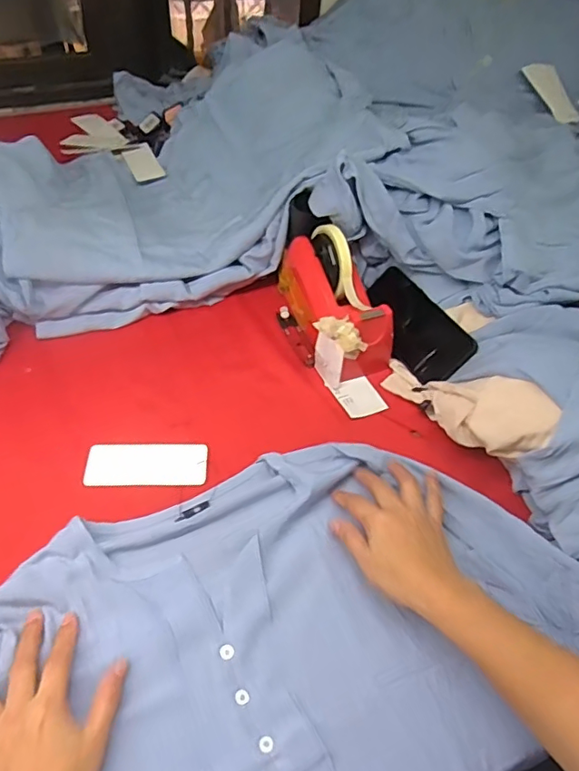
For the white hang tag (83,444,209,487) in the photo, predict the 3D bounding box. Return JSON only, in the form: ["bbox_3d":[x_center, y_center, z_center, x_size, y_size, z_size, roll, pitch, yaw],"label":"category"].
[{"bbox_3d":[-0.148,0.082,0.552,0.123,0.005,0.050,0,50,-1],"label":"white hang tag"}]

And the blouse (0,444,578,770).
[{"bbox_3d":[-0.022,0.223,0.431,0.564,0.043,0.319,-21,53,-22],"label":"blouse"}]

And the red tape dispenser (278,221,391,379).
[{"bbox_3d":[0.058,-0.111,0.658,0.076,0.125,0.188,-19,52,-21],"label":"red tape dispenser"}]

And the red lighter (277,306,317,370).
[{"bbox_3d":[0.008,-0.065,0.683,0.023,0.007,0.109,-15,51,-17],"label":"red lighter"}]

